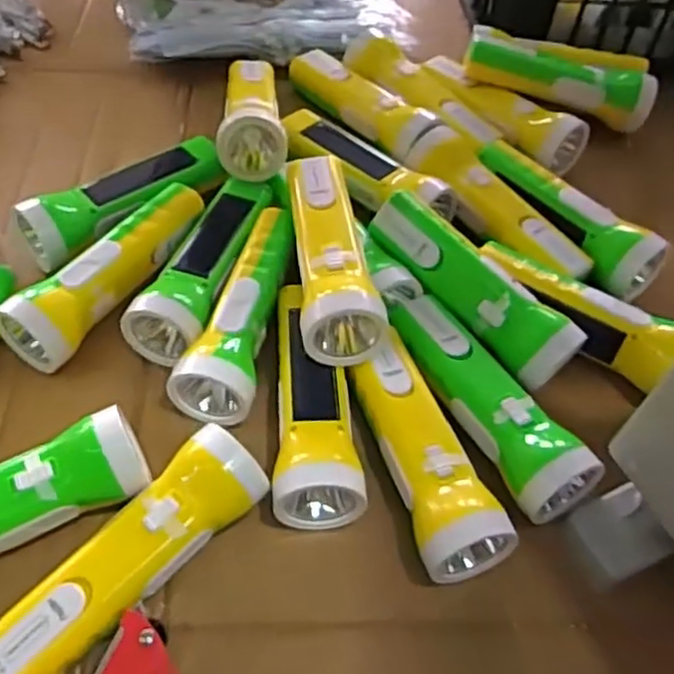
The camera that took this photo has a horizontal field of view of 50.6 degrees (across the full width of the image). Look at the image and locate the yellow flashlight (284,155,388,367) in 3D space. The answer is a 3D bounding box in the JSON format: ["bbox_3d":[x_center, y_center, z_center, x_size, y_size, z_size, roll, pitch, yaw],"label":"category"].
[{"bbox_3d":[-0.004,-0.062,0.484,0.052,0.049,0.165,-3,54,-5],"label":"yellow flashlight"}]

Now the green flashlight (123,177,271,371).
[{"bbox_3d":[-0.093,-0.060,0.509,0.054,0.043,0.169,16,54,8],"label":"green flashlight"}]

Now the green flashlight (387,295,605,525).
[{"bbox_3d":[0.095,0.032,0.450,0.049,0.045,0.168,-21,57,-17],"label":"green flashlight"}]

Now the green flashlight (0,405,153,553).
[{"bbox_3d":[-0.191,0.098,0.399,0.168,0.047,0.049,-20,57,-17],"label":"green flashlight"}]

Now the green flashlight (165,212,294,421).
[{"bbox_3d":[-0.063,-0.020,0.487,0.053,0.049,0.173,11,54,5],"label":"green flashlight"}]

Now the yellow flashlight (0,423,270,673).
[{"bbox_3d":[-0.112,0.124,0.388,0.049,0.048,0.167,38,60,22],"label":"yellow flashlight"}]

